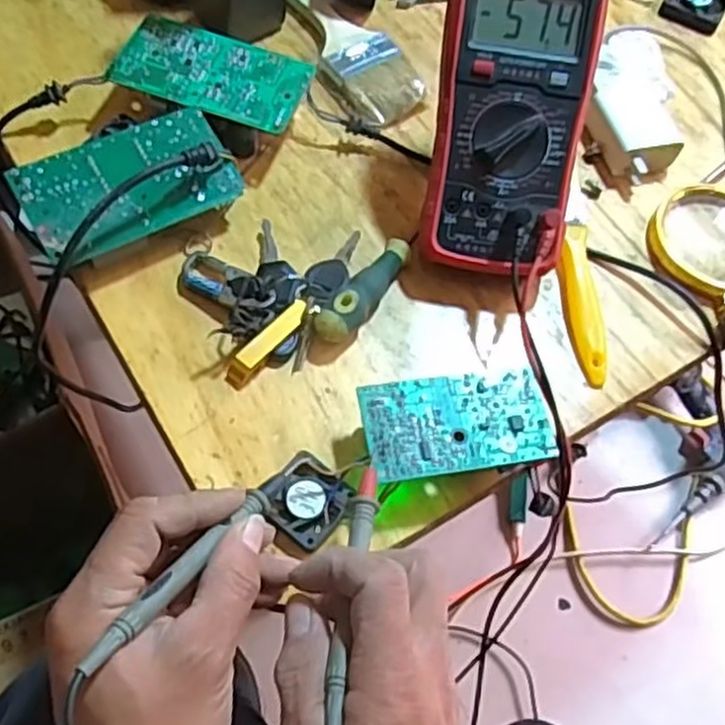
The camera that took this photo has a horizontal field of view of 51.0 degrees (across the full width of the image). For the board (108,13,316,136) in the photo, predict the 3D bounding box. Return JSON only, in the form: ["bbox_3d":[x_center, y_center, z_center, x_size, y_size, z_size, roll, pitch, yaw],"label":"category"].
[{"bbox_3d":[-0.099,-0.194,0.509,0.122,0.010,0.069,18,61,3],"label":"board"}]

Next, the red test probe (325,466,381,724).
[{"bbox_3d":[-0.004,0.095,0.329,0.013,0.009,0.124,9,46,0],"label":"red test probe"}]

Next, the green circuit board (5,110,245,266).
[{"bbox_3d":[-0.140,-0.109,0.458,0.122,0.023,0.062,-30,68,-18],"label":"green circuit board"}]

